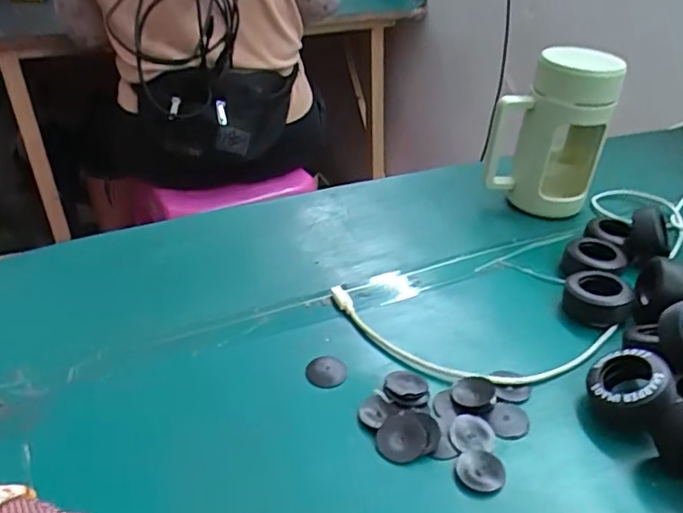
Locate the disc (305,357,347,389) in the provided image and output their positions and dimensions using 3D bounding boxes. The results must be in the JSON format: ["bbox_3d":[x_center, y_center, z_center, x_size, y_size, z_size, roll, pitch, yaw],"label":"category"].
[{"bbox_3d":[-0.010,0.078,0.404,0.027,0.006,0.027,3,34,-2],"label":"disc"}]

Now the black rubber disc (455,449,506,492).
[{"bbox_3d":[0.080,0.122,0.339,0.026,0.004,0.024,3,34,-2],"label":"black rubber disc"}]

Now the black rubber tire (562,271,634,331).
[{"bbox_3d":[0.197,0.034,0.458,0.048,0.030,0.039,21,37,22],"label":"black rubber tire"}]

